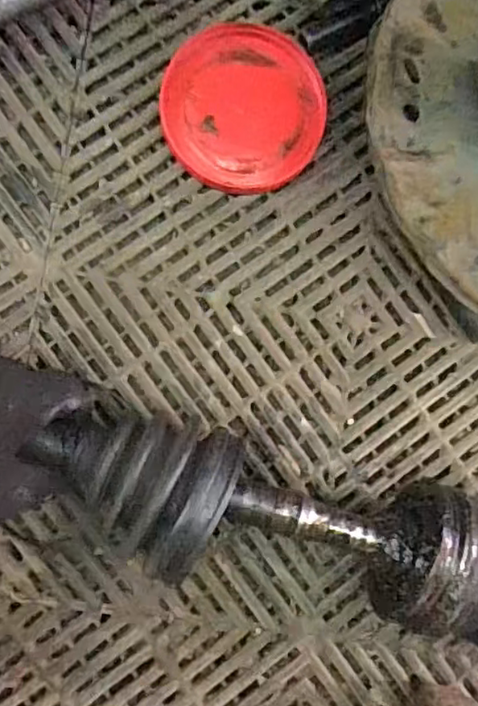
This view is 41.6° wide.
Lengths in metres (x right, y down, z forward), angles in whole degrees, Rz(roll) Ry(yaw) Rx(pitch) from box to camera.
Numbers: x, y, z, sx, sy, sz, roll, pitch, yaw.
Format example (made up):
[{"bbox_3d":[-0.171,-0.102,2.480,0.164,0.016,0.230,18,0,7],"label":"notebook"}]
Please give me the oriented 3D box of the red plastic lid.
[{"bbox_3d":[0.003,-0.156,0.403,0.100,0.013,0.104,0,89,-6],"label":"red plastic lid"}]

